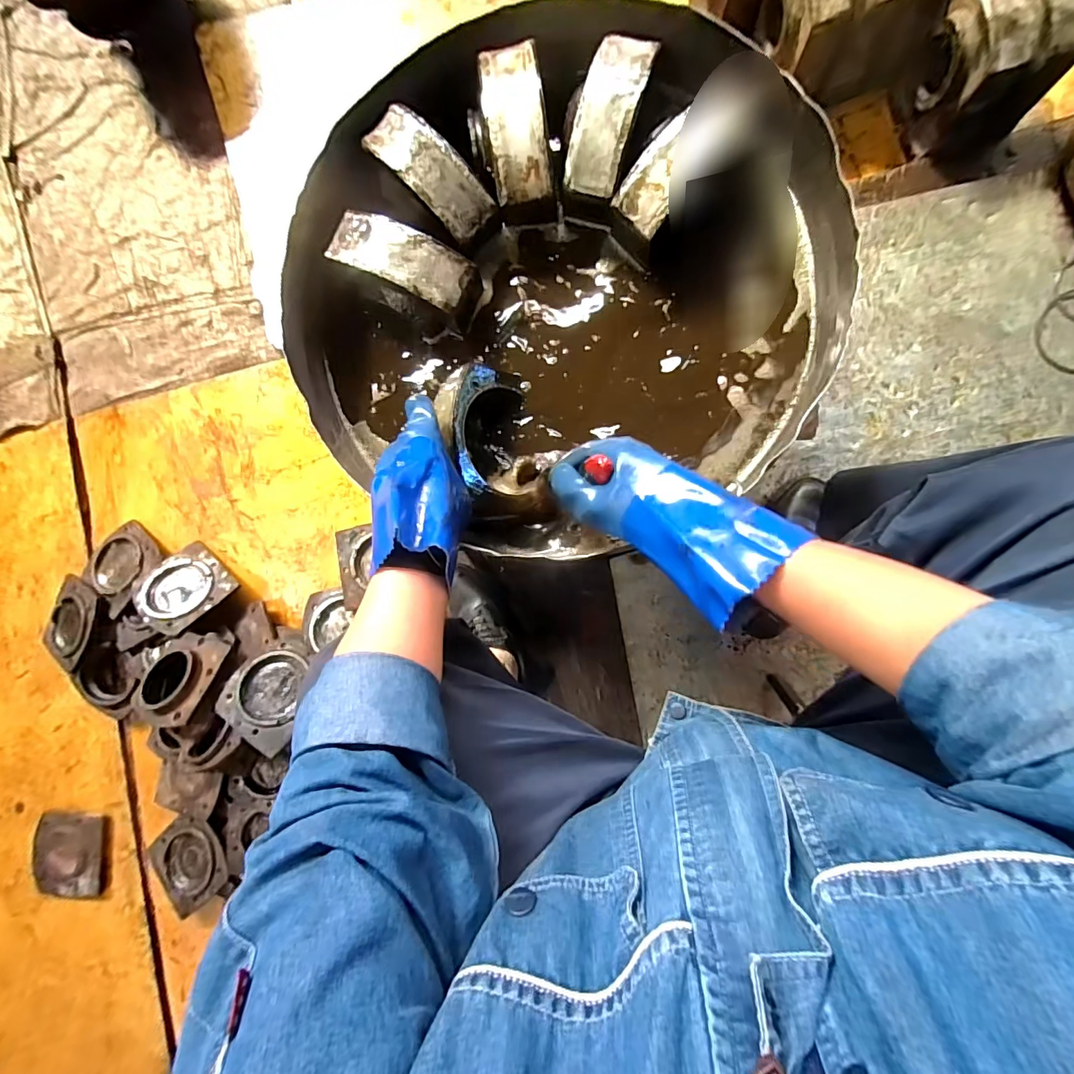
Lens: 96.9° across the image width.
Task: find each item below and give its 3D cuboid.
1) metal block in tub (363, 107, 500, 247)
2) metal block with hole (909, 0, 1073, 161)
[{"bbox_3d":[-0.119,-0.405,0.529,0.161,0.037,0.062,45,92,4],"label":"metal block in tub"},{"bbox_3d":[0.713,-0.753,0.752,0.158,0.154,0.185,-10,88,4],"label":"metal block with hole"}]

